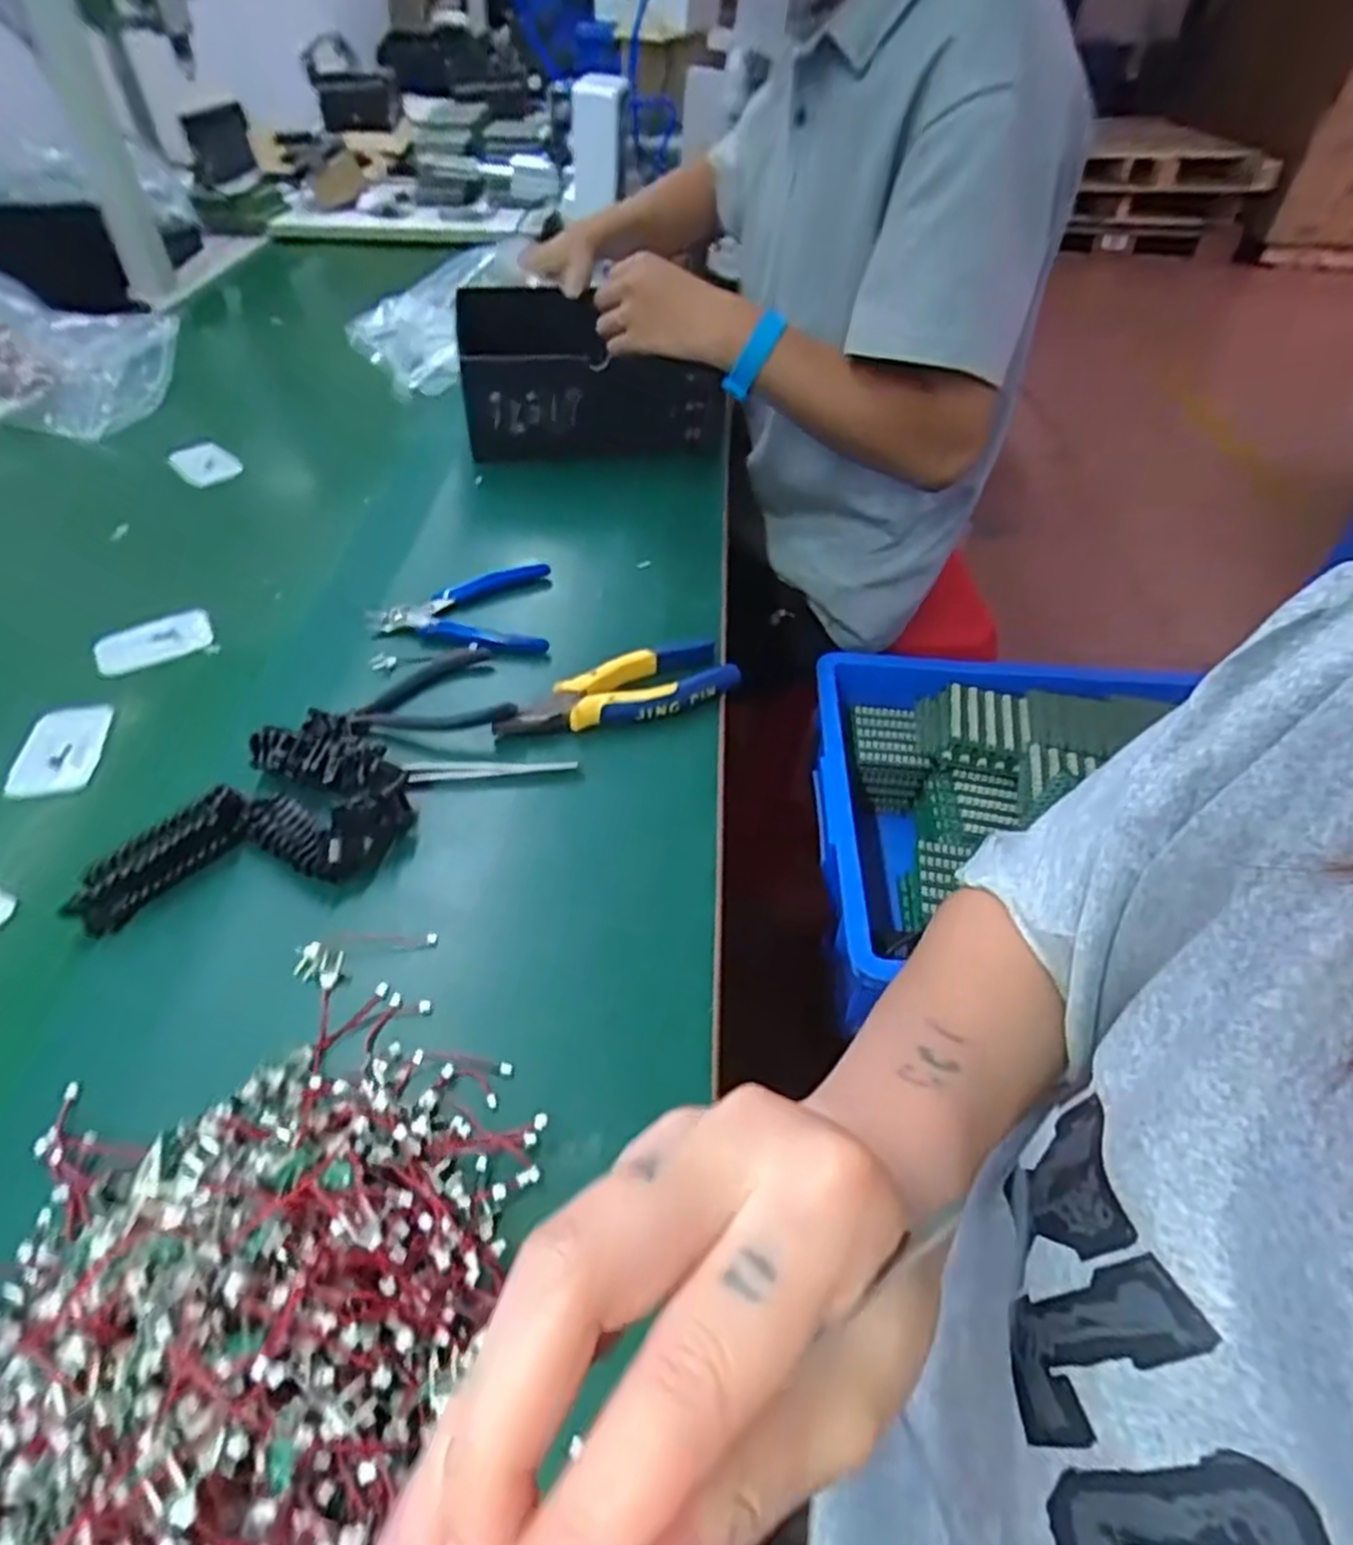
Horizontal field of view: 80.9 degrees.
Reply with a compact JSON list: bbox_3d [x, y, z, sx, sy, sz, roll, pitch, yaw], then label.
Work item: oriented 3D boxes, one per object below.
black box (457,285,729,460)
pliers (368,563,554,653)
[{"bbox_3d":[-0.087,-0.392,0.771,0.231,0.079,0.177,-7,46,-12],"label":"black box"},{"bbox_3d":[-0.154,-0.116,0.572,0.121,0.016,0.101,-3,46,-9],"label":"pliers"}]

